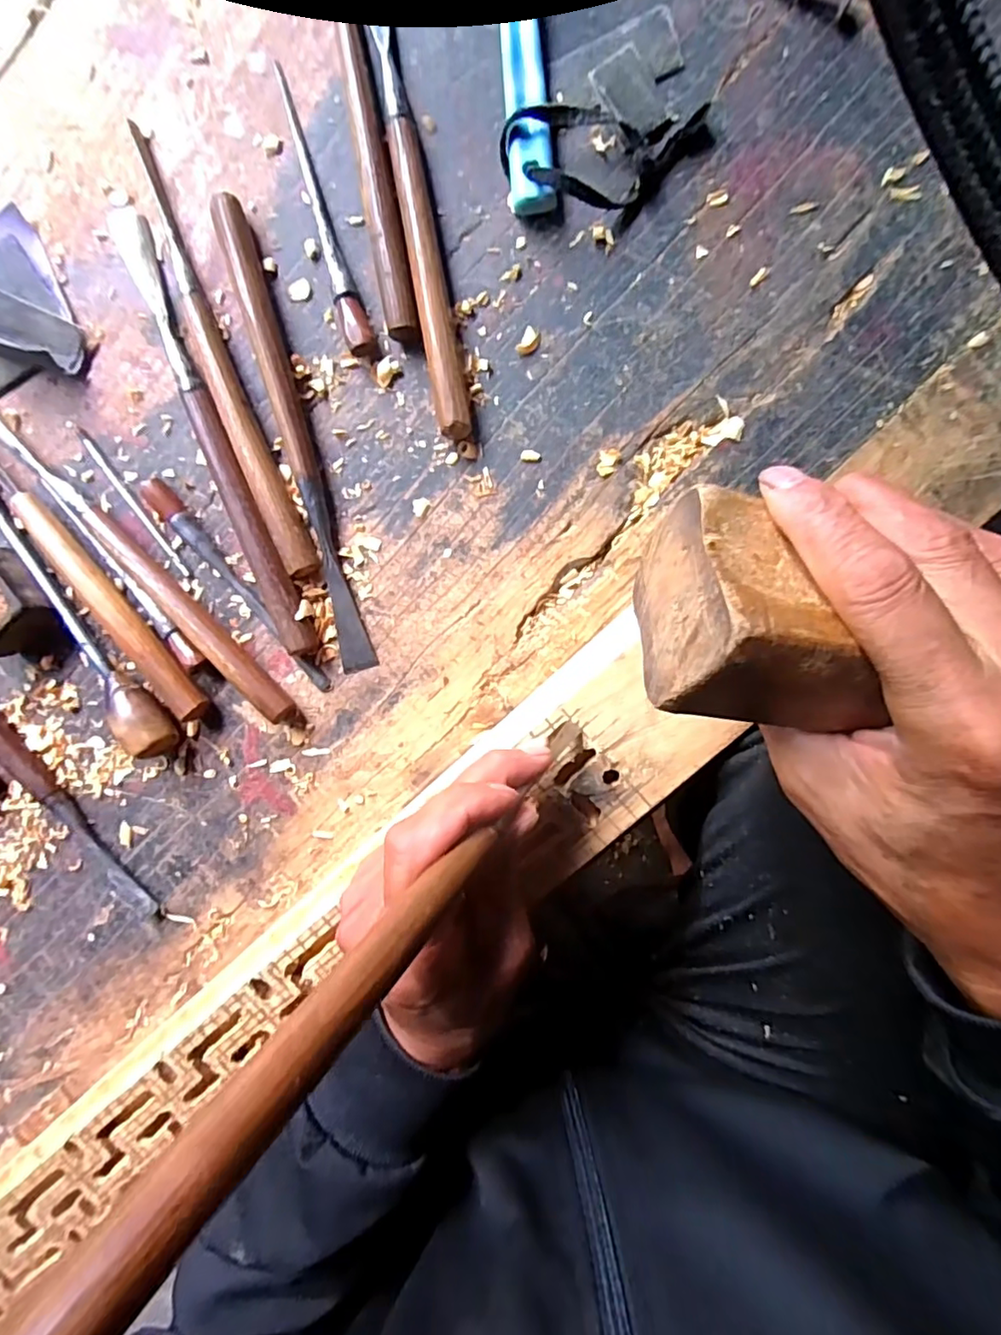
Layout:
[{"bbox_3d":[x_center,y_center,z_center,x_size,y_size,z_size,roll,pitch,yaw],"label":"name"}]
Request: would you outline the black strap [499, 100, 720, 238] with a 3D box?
[{"bbox_3d":[0.051,-0.260,0.294,0.095,0.015,0.057,22,97,4],"label":"black strap"}]

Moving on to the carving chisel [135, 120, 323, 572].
[{"bbox_3d":[-0.157,-0.167,0.323,0.020,0.017,0.250,-22,93,8],"label":"carving chisel"}]

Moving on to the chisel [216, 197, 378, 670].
[{"bbox_3d":[-0.111,-0.122,0.322,0.019,0.015,0.254,-13,94,7],"label":"chisel"}]

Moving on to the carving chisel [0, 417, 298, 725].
[{"bbox_3d":[-0.215,-0.062,0.335,0.259,0.020,0.019,44,98,1],"label":"carving chisel"}]

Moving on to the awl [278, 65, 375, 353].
[{"bbox_3d":[-0.096,-0.239,0.310,0.013,0.012,0.152,-18,93,7],"label":"awl"}]

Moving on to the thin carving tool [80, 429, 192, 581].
[{"bbox_3d":[-0.214,-0.097,0.343,0.006,0.004,0.105,-36,91,8],"label":"thin carving tool"}]

